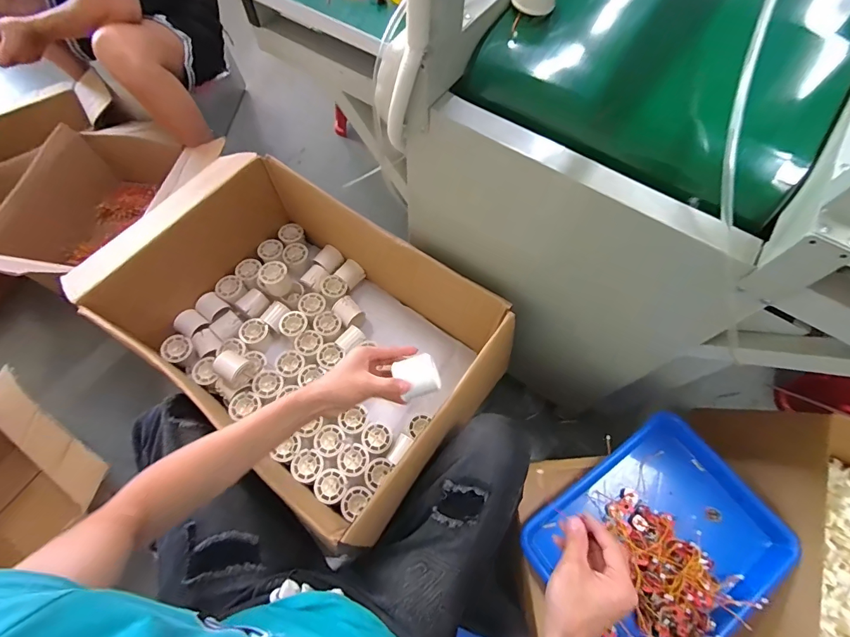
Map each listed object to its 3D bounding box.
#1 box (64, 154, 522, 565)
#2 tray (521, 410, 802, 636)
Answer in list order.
[{"bbox_3d":[-0.211,0.039,0.742,0.574,0.258,0.412,34,70,14],"label":"box"},{"bbox_3d":[0.344,0.324,0.569,0.341,0.048,0.251,-32,69,-14],"label":"tray"}]

